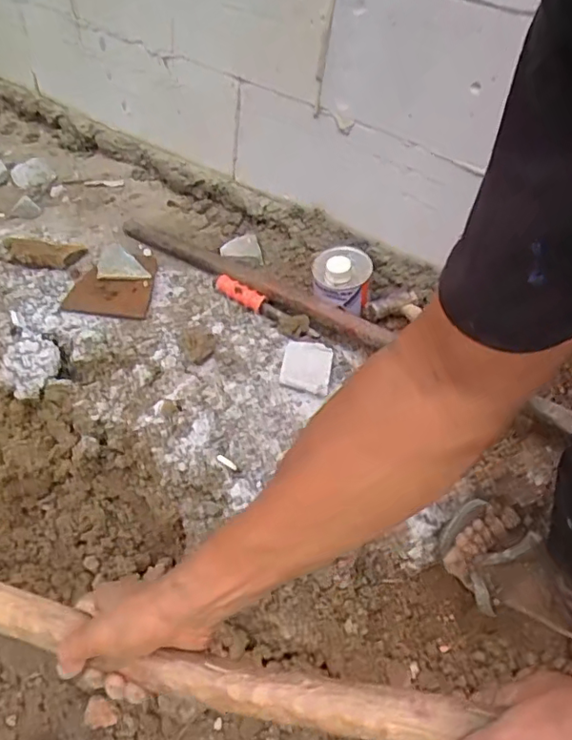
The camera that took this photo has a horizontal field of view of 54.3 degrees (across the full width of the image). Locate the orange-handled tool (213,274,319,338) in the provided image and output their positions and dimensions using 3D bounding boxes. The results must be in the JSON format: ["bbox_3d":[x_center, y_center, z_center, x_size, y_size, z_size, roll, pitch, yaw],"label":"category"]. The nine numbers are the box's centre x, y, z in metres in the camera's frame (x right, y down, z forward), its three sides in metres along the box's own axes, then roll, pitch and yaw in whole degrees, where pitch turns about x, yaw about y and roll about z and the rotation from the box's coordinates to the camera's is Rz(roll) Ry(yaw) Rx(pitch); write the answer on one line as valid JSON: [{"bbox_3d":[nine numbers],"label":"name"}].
[{"bbox_3d":[-0.034,-0.108,0.910,0.188,0.033,0.043,33,48,22],"label":"orange-handled tool"}]

